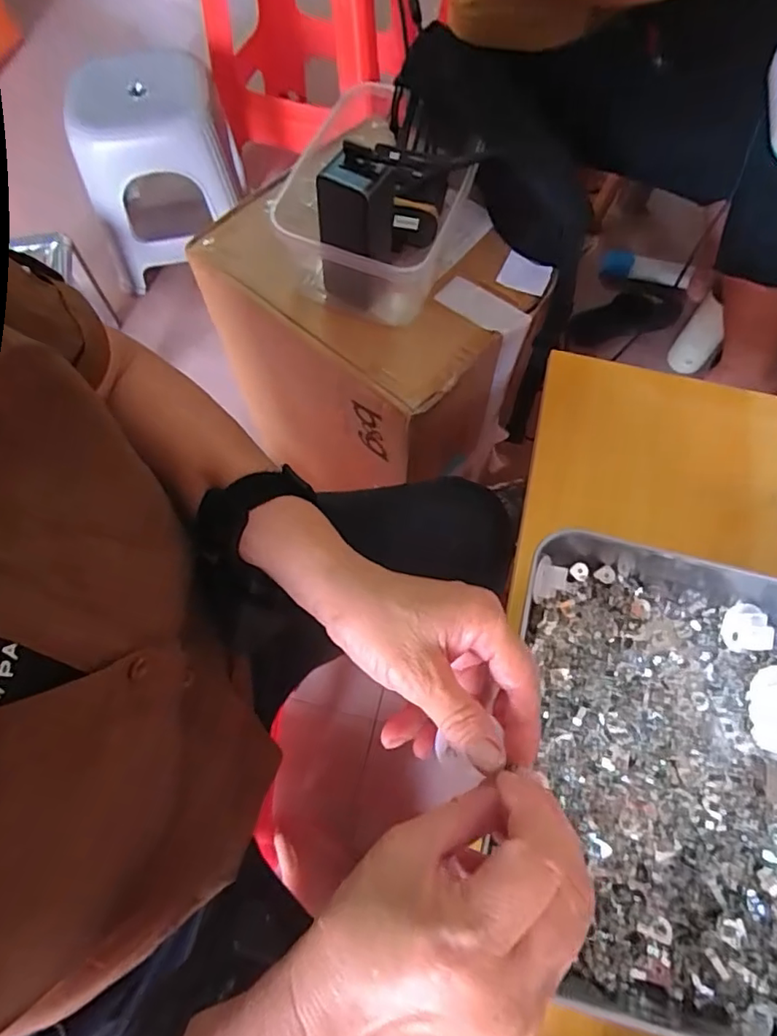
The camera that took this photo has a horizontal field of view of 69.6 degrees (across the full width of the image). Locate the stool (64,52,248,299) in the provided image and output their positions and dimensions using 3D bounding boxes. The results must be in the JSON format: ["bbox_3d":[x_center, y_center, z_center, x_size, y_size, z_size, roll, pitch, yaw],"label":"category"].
[{"bbox_3d":[-0.450,-0.703,1.113,0.285,0.241,0.296,-18,67,-8],"label":"stool"}]

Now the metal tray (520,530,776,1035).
[{"bbox_3d":[0.175,0.148,0.339,0.209,0.042,0.264,8,66,3],"label":"metal tray"}]

